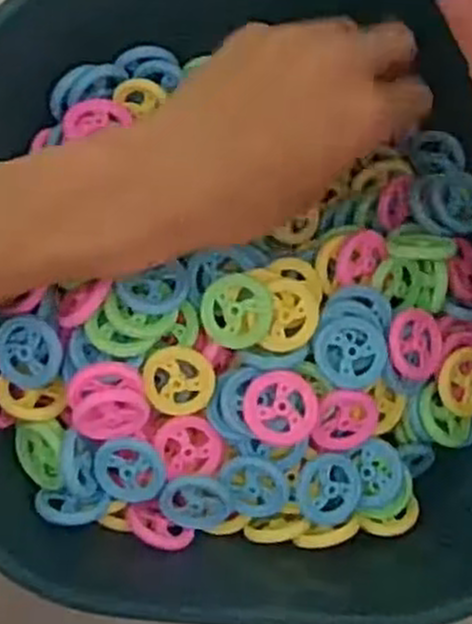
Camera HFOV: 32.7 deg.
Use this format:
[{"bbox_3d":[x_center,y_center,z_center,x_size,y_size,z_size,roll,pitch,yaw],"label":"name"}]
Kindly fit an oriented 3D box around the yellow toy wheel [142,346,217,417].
[{"bbox_3d":[-0.023,0.029,0.328,0.028,0.009,0.027,4,87,-1],"label":"yellow toy wheel"}]

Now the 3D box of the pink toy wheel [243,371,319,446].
[{"bbox_3d":[0.018,0.038,0.320,0.029,0.005,0.029,1,83,-10],"label":"pink toy wheel"}]

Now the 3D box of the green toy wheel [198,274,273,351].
[{"bbox_3d":[0.000,0.000,0.324,0.029,0.006,0.029,1,96,13],"label":"green toy wheel"}]

